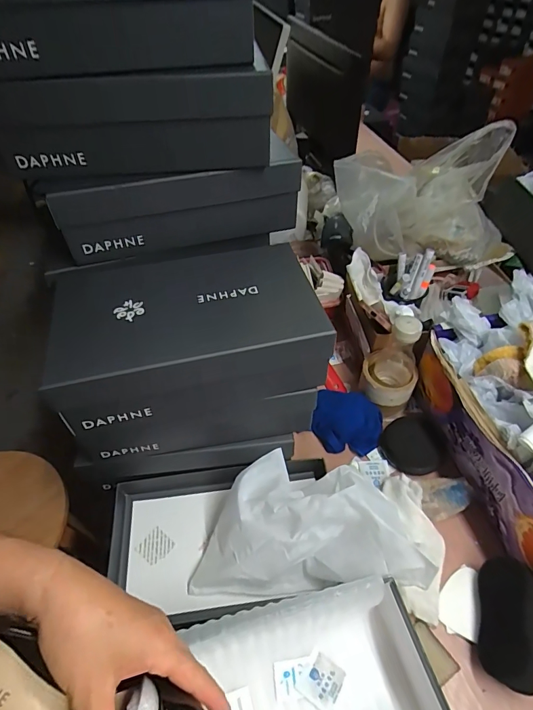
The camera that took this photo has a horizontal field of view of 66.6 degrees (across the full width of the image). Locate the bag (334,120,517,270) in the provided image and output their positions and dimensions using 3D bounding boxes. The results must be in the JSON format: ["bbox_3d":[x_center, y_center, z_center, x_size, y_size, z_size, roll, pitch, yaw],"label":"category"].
[{"bbox_3d":[0.309,-0.312,0.788,0.345,0.197,0.173,9,49,11],"label":"bag"}]

